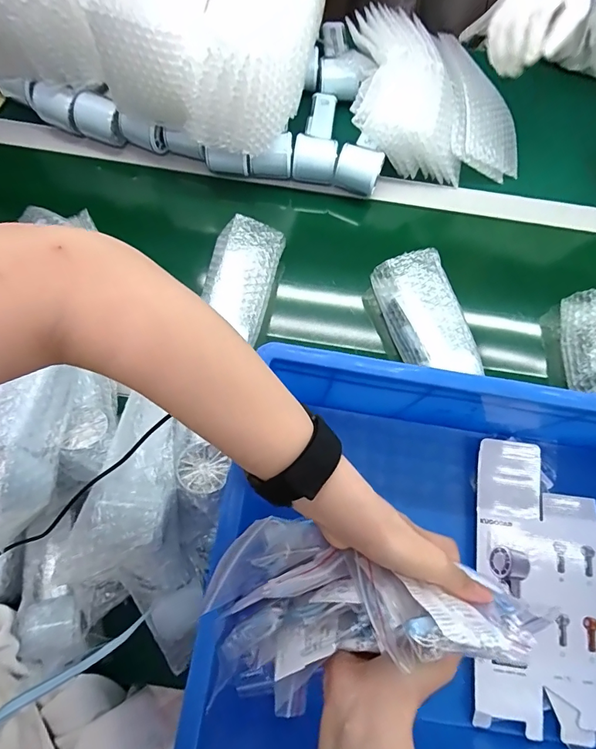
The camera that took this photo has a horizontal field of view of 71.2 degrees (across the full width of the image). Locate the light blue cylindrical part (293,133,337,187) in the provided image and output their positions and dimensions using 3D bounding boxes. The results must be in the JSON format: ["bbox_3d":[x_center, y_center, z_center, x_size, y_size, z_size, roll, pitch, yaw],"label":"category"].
[{"bbox_3d":[0.022,-0.300,0.584,0.062,0.045,0.042,10,73,2],"label":"light blue cylindrical part"}]

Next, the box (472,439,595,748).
[{"bbox_3d":[0.266,0.226,0.456,0.137,0.020,0.286,6,73,0],"label":"box"}]

